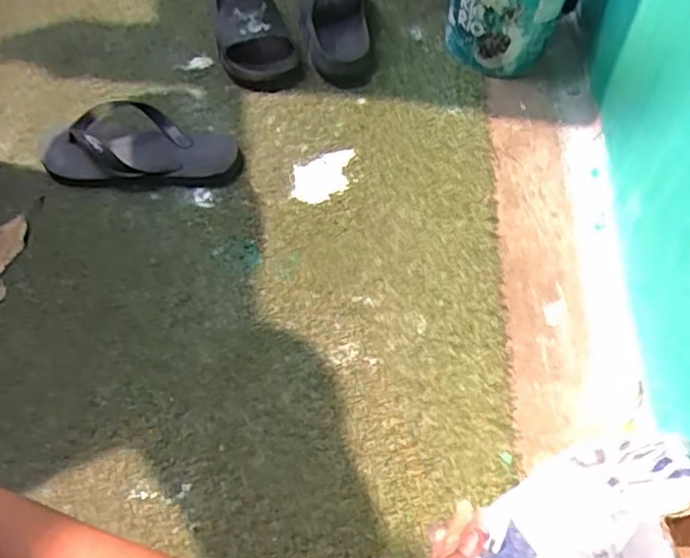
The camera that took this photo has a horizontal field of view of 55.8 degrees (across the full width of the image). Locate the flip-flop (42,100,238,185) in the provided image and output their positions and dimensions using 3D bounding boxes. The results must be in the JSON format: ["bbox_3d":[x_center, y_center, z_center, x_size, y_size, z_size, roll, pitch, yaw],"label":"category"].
[{"bbox_3d":[-0.264,-0.168,0.829,0.251,0.050,0.133,-1,54,-3],"label":"flip-flop"}]

